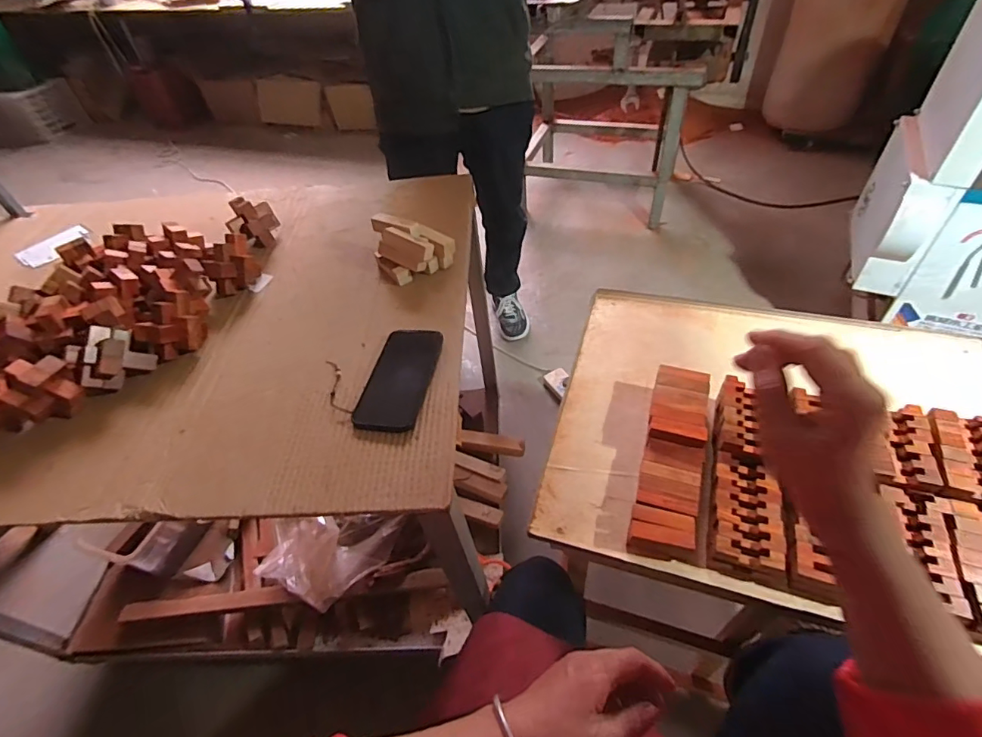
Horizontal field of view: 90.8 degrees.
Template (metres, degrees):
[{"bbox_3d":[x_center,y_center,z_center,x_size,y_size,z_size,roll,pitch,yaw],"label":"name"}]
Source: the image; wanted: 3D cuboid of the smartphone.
[{"bbox_3d":[-0.117,0.009,0.619,0.079,0.014,0.165,6,47,11],"label":"smartphone"}]

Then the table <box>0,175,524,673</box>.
[{"bbox_3d":[-0.493,0.116,0.980,0.966,0.742,0.708,-3,46,3],"label":"table"}]

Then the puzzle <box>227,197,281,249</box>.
[{"bbox_3d":[-0.429,-0.265,0.874,0.082,0.075,0.065,-26,49,-18],"label":"puzzle"}]

